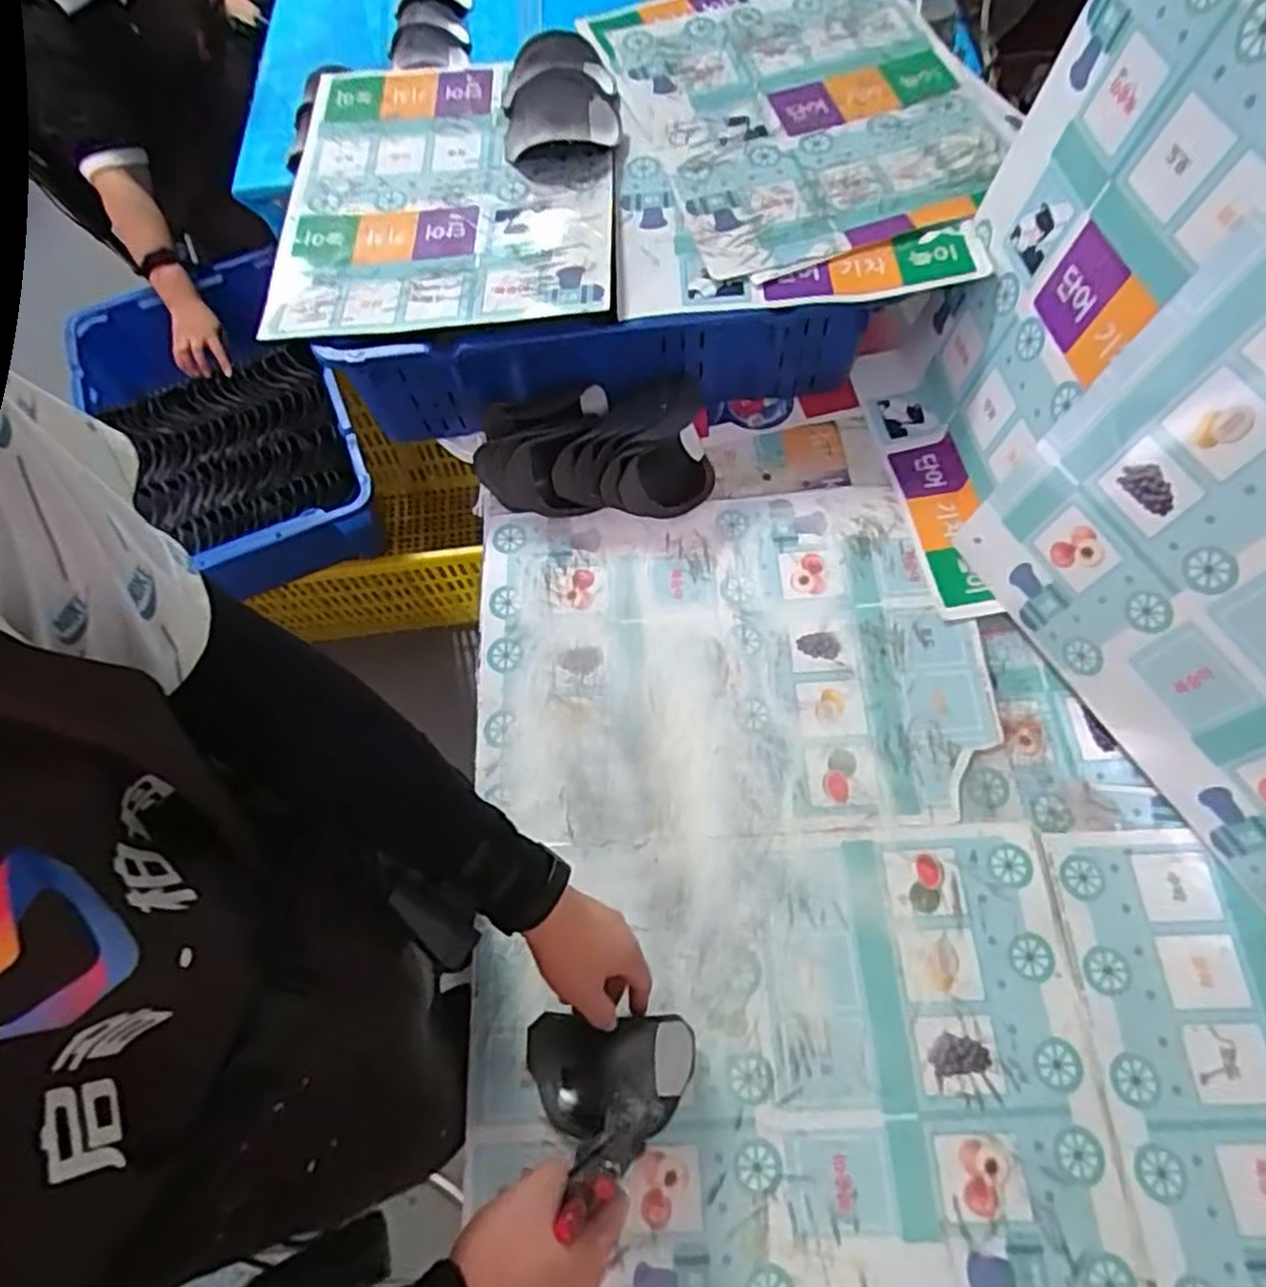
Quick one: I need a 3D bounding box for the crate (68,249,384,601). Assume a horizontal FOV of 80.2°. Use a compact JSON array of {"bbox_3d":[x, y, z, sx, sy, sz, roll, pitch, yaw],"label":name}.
[{"bbox_3d":[-0.712,-0.371,1.301,0.389,0.158,0.626,-25,67,-7],"label":"crate"}]

